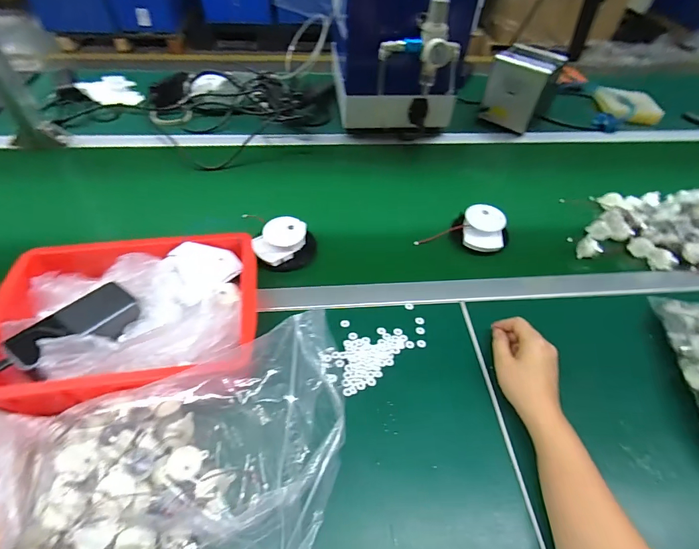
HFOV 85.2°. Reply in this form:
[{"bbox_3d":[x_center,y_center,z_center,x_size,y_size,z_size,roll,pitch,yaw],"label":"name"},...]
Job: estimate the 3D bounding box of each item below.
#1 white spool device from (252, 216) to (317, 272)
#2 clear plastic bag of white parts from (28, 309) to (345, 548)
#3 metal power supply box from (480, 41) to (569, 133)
[{"bbox_3d":[-0.104,-0.047,0.611,0.096,0.059,0.070,-16,53,-15],"label":"white spool device"},{"bbox_3d":[-0.150,0.178,0.369,0.291,0.127,0.221,-7,52,-9],"label":"clear plastic bag of white parts"},{"bbox_3d":[0.412,-0.443,0.911,0.137,0.150,0.144,28,55,19],"label":"metal power supply box"}]

